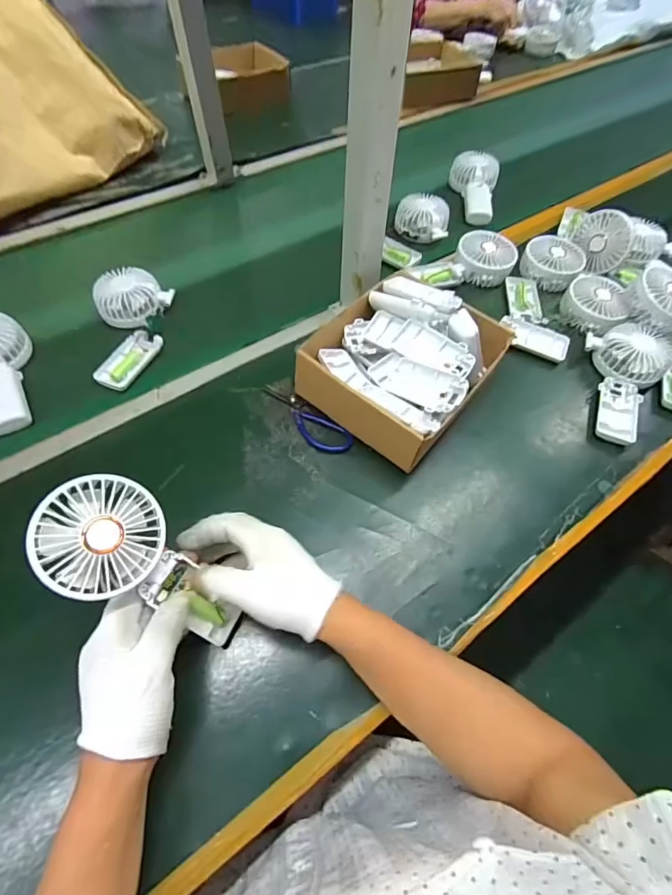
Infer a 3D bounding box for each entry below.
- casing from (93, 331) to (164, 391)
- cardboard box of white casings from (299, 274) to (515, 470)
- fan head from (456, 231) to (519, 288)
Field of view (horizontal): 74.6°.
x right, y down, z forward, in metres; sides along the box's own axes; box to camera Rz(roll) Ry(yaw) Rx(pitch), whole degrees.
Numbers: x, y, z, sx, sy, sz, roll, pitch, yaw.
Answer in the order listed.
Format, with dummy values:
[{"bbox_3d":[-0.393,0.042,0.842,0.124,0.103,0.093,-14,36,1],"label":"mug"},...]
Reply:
[{"bbox_3d":[-0.272,-0.114,0.579,0.042,0.023,0.094,20,58,11],"label":"casing"},{"bbox_3d":[0.078,-0.104,0.525,0.188,0.087,0.210,34,61,19],"label":"cardboard box of white casings"},{"bbox_3d":[0.223,-0.287,0.664,0.089,0.041,0.083,19,74,6],"label":"fan head"}]

